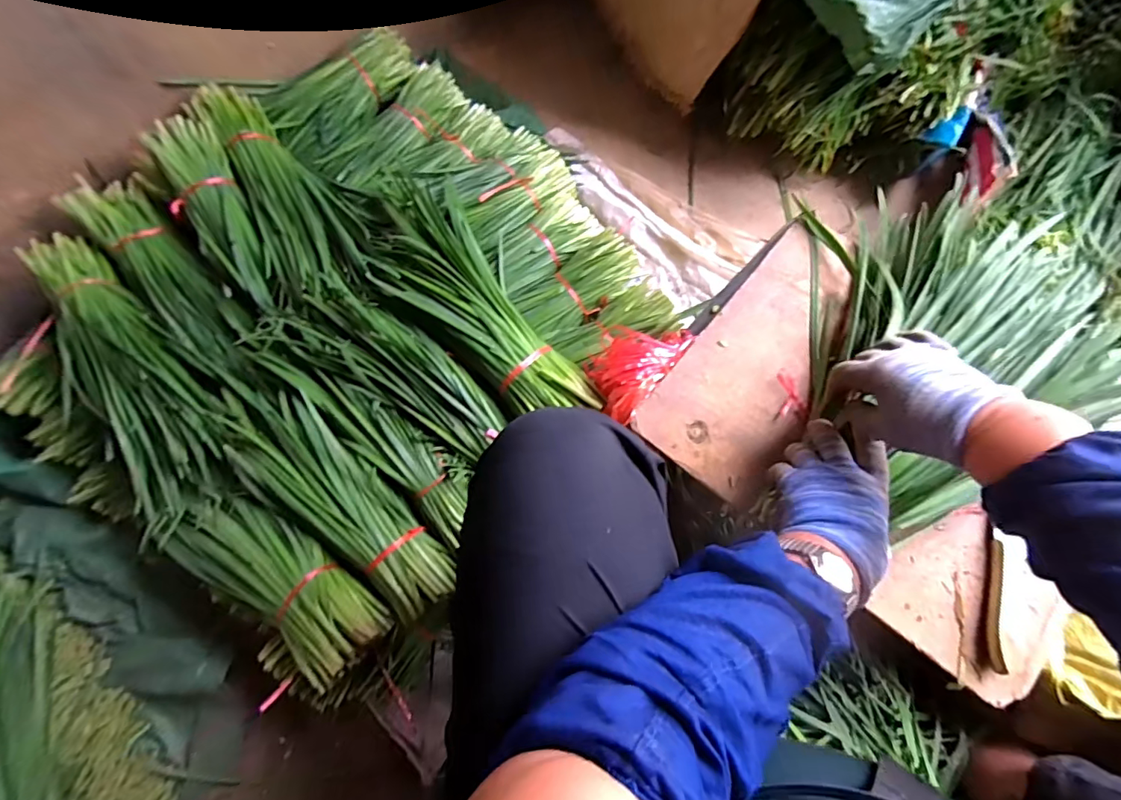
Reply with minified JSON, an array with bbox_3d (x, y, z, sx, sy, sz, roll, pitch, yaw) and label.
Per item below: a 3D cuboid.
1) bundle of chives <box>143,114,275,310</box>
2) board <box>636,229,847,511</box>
[{"bbox_3d":[-0.462,-0.253,0.675,0.073,0.064,0.290,-28,77,-5],"label":"bundle of chives"},{"bbox_3d":[0.231,-0.051,0.568,0.149,0.023,0.317,37,79,10],"label":"board"}]

